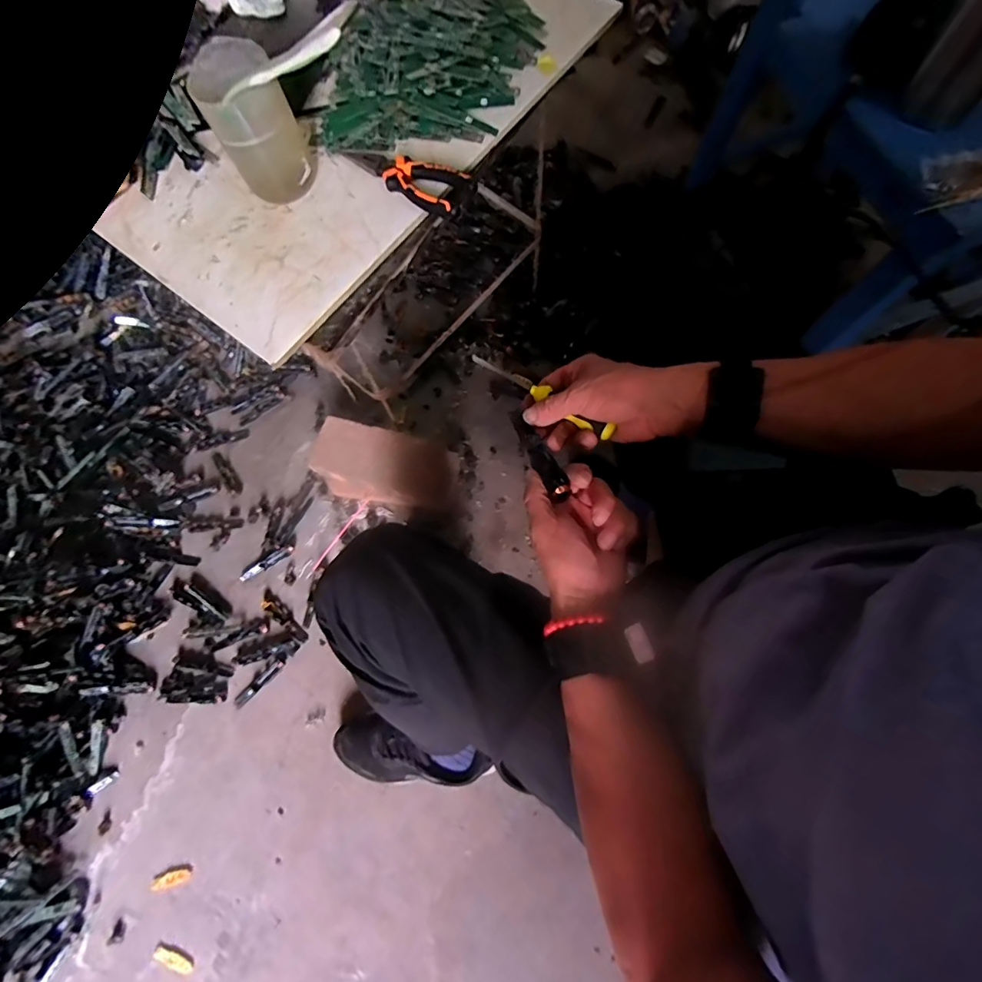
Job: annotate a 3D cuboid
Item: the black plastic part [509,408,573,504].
[{"bbox_3d":[0.040,-0.036,0.412,0.019,0.014,0.097,-24,60,-7],"label":"black plastic part"}]

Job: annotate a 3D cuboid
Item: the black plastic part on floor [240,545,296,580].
[{"bbox_3d":[-0.407,0.128,0.853,0.101,0.009,0.019,-30,74,-8],"label":"black plastic part on floor"}]

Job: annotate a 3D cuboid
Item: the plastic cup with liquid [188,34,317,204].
[{"bbox_3d":[-0.226,-0.353,0.458,0.078,0.110,0.078,-1,72,3],"label":"plastic cup with liquid"}]

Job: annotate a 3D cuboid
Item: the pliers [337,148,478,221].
[{"bbox_3d":[-0.089,-0.334,0.499,0.151,0.018,0.047,30,77,12],"label":"pliers"}]

